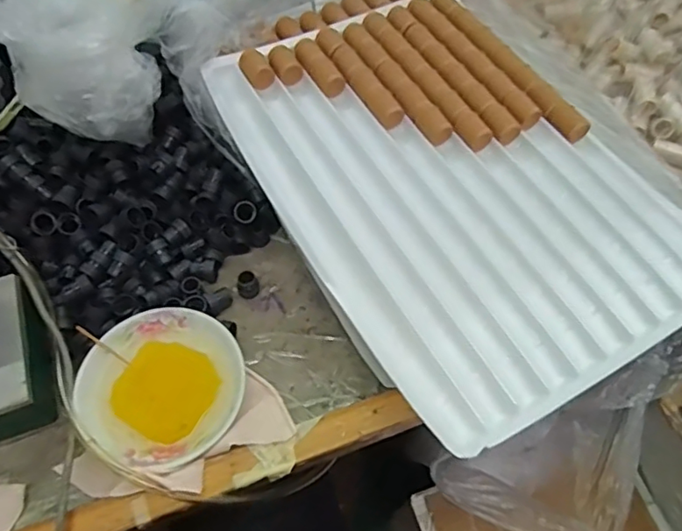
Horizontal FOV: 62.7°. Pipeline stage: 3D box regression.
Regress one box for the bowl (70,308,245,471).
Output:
[{"bbox_3d":[-0.148,0.101,0.468,0.127,0.035,0.132,1,59,-1],"label":"bowl"}]

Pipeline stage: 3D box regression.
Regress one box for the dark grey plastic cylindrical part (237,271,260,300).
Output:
[{"bbox_3d":[-0.087,0.019,0.527,0.020,0.024,0.018,-16,61,-11],"label":"dark grey plastic cylindrical part"}]

